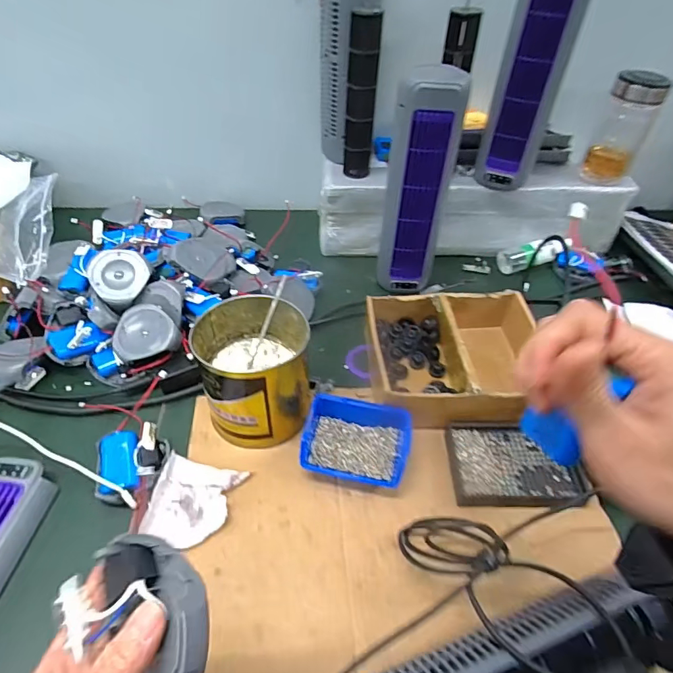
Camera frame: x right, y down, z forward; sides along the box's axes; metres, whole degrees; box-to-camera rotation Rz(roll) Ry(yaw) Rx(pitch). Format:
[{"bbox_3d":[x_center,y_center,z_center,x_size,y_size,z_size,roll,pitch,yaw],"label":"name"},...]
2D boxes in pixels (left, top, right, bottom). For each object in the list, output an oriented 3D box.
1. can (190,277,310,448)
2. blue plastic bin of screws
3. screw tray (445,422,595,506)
[{"bbox_3d":[-0.086,0.033,0.511,0.126,0.108,0.126,2,45,-2],"label":"can"},{"bbox_3d":[0.021,0.115,0.496,0.111,0.049,0.074,11,45,7],"label":"blue plastic bin of screws"},{"bbox_3d":[0.191,0.137,0.493,0.130,0.020,0.099,-3,44,10],"label":"screw tray"}]

